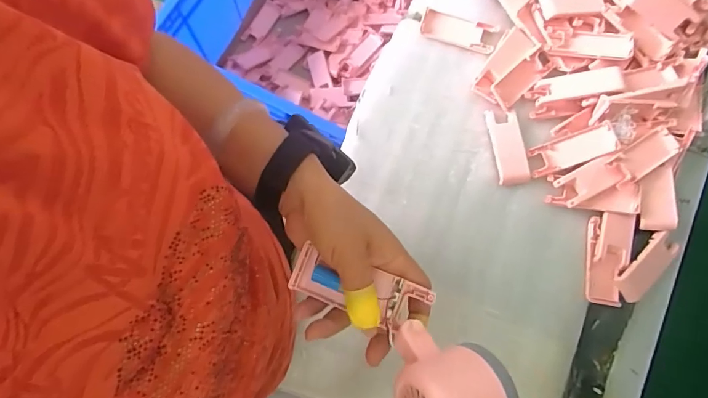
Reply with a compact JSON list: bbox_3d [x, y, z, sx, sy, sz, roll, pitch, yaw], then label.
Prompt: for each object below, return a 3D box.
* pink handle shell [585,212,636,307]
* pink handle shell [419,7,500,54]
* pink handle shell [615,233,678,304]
[{"bbox_3d":[0.312,0.072,0.532,0.050,0.019,0.113,15,78,2],"label":"pink handle shell"},{"bbox_3d":[0.145,-0.233,0.599,0.101,0.013,0.039,18,78,3],"label":"pink handle shell"},{"bbox_3d":[0.359,0.081,0.526,0.099,0.015,0.041,-44,98,-11],"label":"pink handle shell"}]

